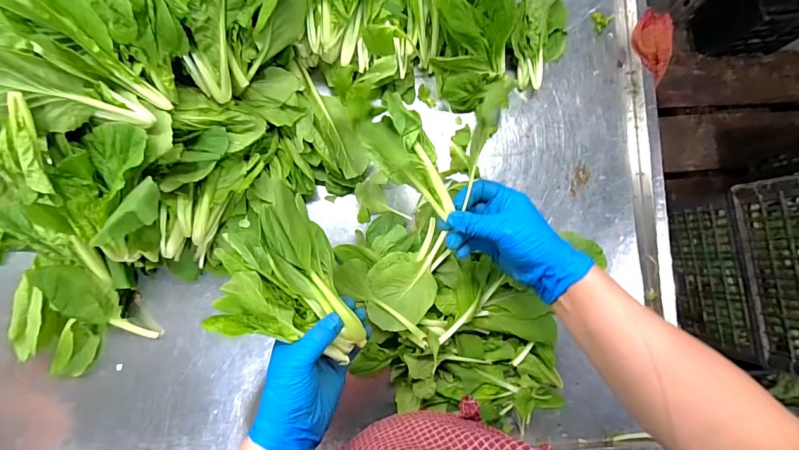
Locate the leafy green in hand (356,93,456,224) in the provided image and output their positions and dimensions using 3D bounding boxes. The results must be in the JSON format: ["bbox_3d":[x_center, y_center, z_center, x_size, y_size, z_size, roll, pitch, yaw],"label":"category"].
[{"bbox_3d":[0.012,-0.069,0.393,0.058,0.035,0.132,-35,86,-7],"label":"leafy green in hand"}]

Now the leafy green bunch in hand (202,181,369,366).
[{"bbox_3d":[-0.119,0.062,0.363,0.120,0.097,0.168,-22,86,-6],"label":"leafy green bunch in hand"}]

